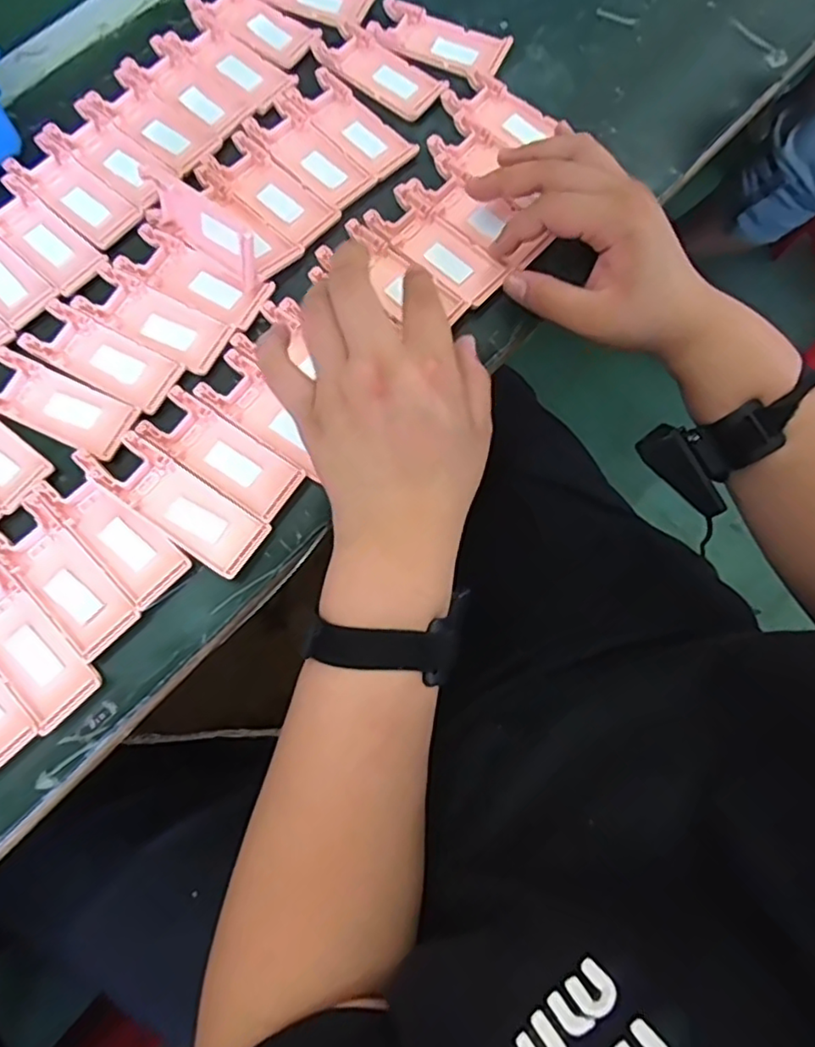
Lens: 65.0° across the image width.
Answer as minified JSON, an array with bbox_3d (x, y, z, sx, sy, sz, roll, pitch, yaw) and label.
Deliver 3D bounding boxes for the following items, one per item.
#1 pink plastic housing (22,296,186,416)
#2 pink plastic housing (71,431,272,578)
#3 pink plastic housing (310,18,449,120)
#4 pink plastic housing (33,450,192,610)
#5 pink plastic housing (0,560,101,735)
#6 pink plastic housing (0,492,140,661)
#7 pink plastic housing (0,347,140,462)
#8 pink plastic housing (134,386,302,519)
[{"bbox_3d":[-0.198,-0.109,0.418,0.104,0.007,0.041,28,77,6],"label":"pink plastic housing"},{"bbox_3d":[-0.143,-0.016,0.386,0.123,0.015,0.039,33,78,7],"label":"pink plastic housing"},{"bbox_3d":[-0.021,-0.344,0.484,0.104,0.009,0.046,37,78,8],"label":"pink plastic housing"},{"bbox_3d":[-0.177,0.002,0.381,0.103,0.015,0.039,44,79,9],"label":"pink plastic housing"},{"bbox_3d":[-0.221,0.068,0.363,0.105,0.012,0.042,43,79,9],"label":"pink plastic housing"},{"bbox_3d":[-0.203,0.030,0.375,0.039,0.010,0.104,-44,81,-11],"label":"pink plastic housing"},{"bbox_3d":[-0.223,-0.076,0.407,0.104,0.007,0.039,27,77,5],"label":"pink plastic housing"},{"bbox_3d":[-0.114,-0.044,0.397,0.103,0.008,0.038,34,78,7],"label":"pink plastic housing"}]

